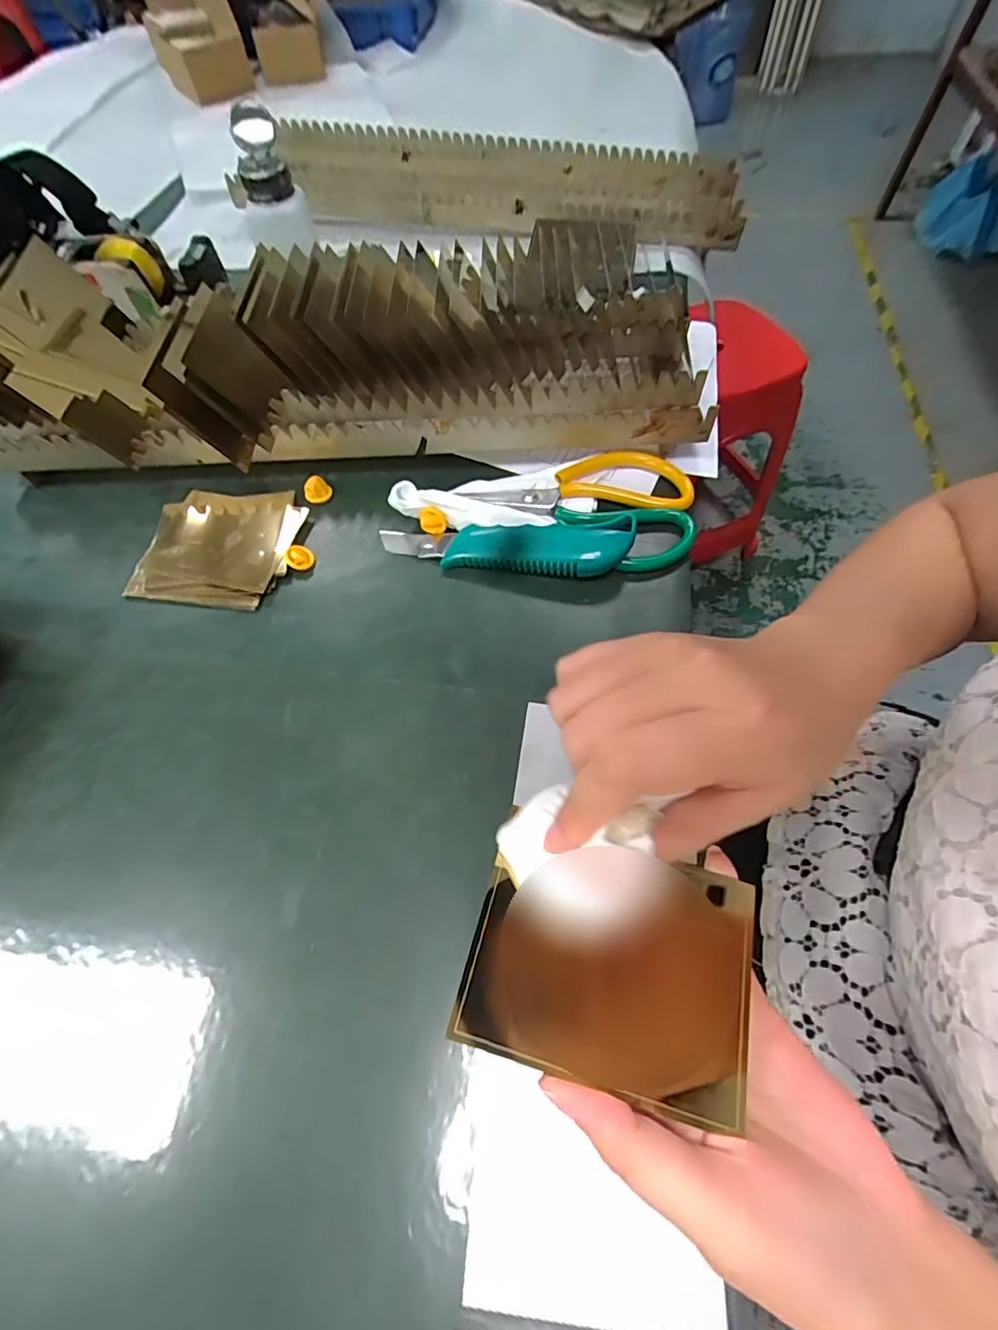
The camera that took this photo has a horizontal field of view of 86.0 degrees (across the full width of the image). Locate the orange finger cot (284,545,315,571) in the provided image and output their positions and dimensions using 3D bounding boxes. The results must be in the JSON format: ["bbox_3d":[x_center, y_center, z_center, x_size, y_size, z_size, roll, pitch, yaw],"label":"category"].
[{"bbox_3d":[-0.143,-0.077,0.384,0.019,0.010,0.019,-1,61,2],"label":"orange finger cot"}]

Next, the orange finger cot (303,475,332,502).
[{"bbox_3d":[-0.141,-0.136,0.417,0.020,0.017,0.013,-24,63,-11],"label":"orange finger cot"}]

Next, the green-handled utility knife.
[{"bbox_3d":[0.002,-0.087,0.375,0.174,0.027,0.039,9,62,7],"label":"green-handled utility knife"}]

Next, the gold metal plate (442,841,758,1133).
[{"bbox_3d":[0.041,0.105,0.194,0.098,0.007,0.077,16,57,5],"label":"gold metal plate"}]

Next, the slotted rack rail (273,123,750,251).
[{"bbox_3d":[0.008,-0.534,0.600,0.495,0.054,0.150,11,62,8],"label":"slotted rack rail"}]

